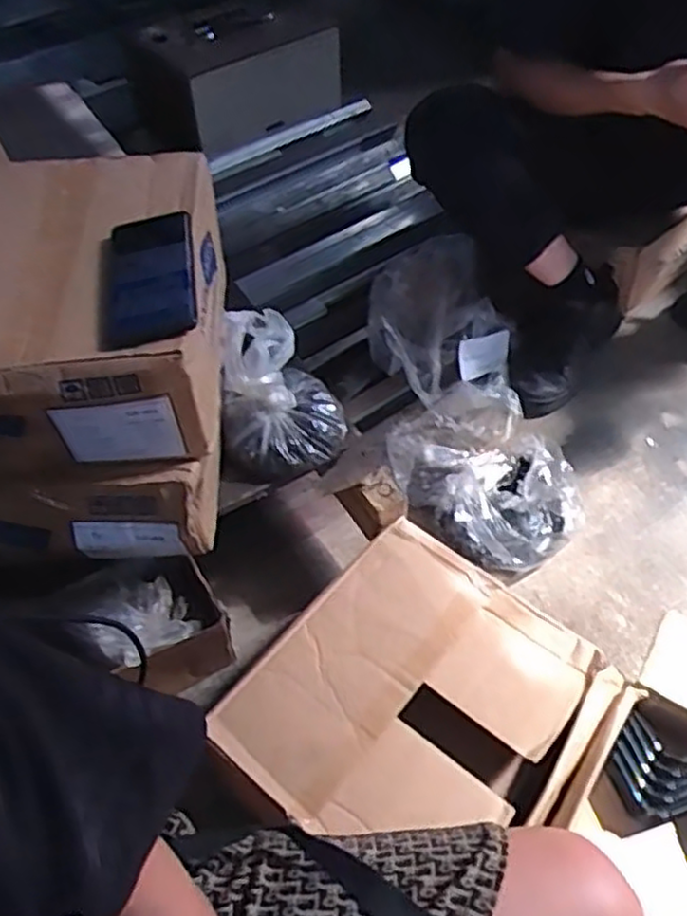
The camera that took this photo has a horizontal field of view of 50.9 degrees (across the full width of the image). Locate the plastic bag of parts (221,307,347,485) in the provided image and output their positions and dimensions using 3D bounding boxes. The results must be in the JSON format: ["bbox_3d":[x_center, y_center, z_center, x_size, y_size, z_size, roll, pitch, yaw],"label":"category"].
[{"bbox_3d":[-0.068,-0.068,0.797,0.133,0.141,0.137,2,51,4],"label":"plastic bag of parts"}]

